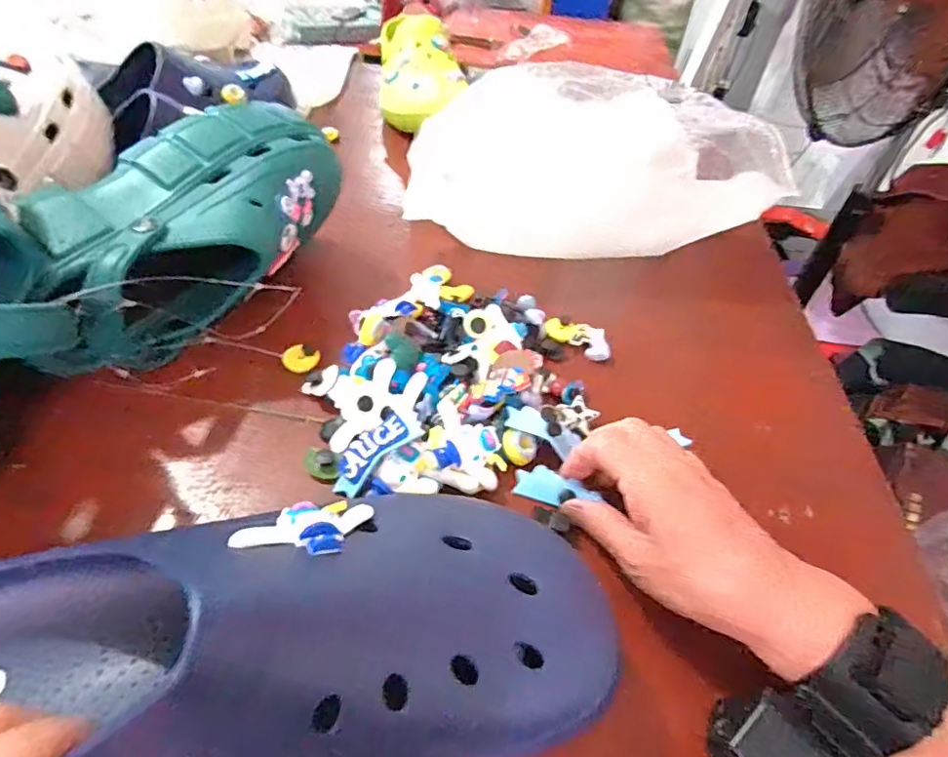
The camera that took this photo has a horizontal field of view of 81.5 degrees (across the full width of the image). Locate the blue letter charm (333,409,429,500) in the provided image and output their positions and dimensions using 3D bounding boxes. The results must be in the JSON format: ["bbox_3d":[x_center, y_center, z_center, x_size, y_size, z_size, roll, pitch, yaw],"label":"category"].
[{"bbox_3d":[-0.059,0.044,0.321,0.059,0.011,0.020,-45,59,0],"label":"blue letter charm"}]

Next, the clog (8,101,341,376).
[{"bbox_3d":[-0.192,-0.099,0.390,0.111,0.110,0.241,22,48,14],"label":"clog"}]

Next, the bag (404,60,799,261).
[{"bbox_3d":[0.098,-0.195,0.509,0.321,0.122,0.158,10,46,3],"label":"bag"}]

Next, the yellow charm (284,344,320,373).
[{"bbox_3d":[-0.123,-0.015,0.393,0.023,0.009,0.019,13,46,5],"label":"yellow charm"}]

